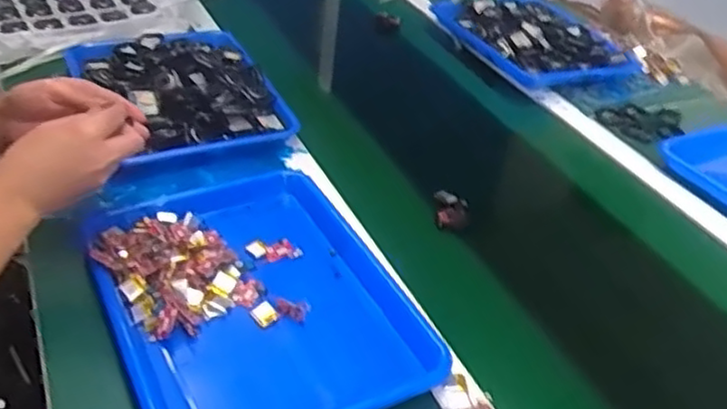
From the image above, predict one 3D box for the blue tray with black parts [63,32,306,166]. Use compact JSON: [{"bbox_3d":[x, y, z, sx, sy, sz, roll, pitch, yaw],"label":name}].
[{"bbox_3d":[-0.259,-0.169,0.978,0.244,0.048,0.333,-14,40,-26],"label":"blue tray with black parts"}]

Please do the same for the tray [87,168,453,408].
[{"bbox_3d":[-0.104,0.090,0.672,0.261,0.052,0.341,-14,40,-26],"label":"tray"}]

